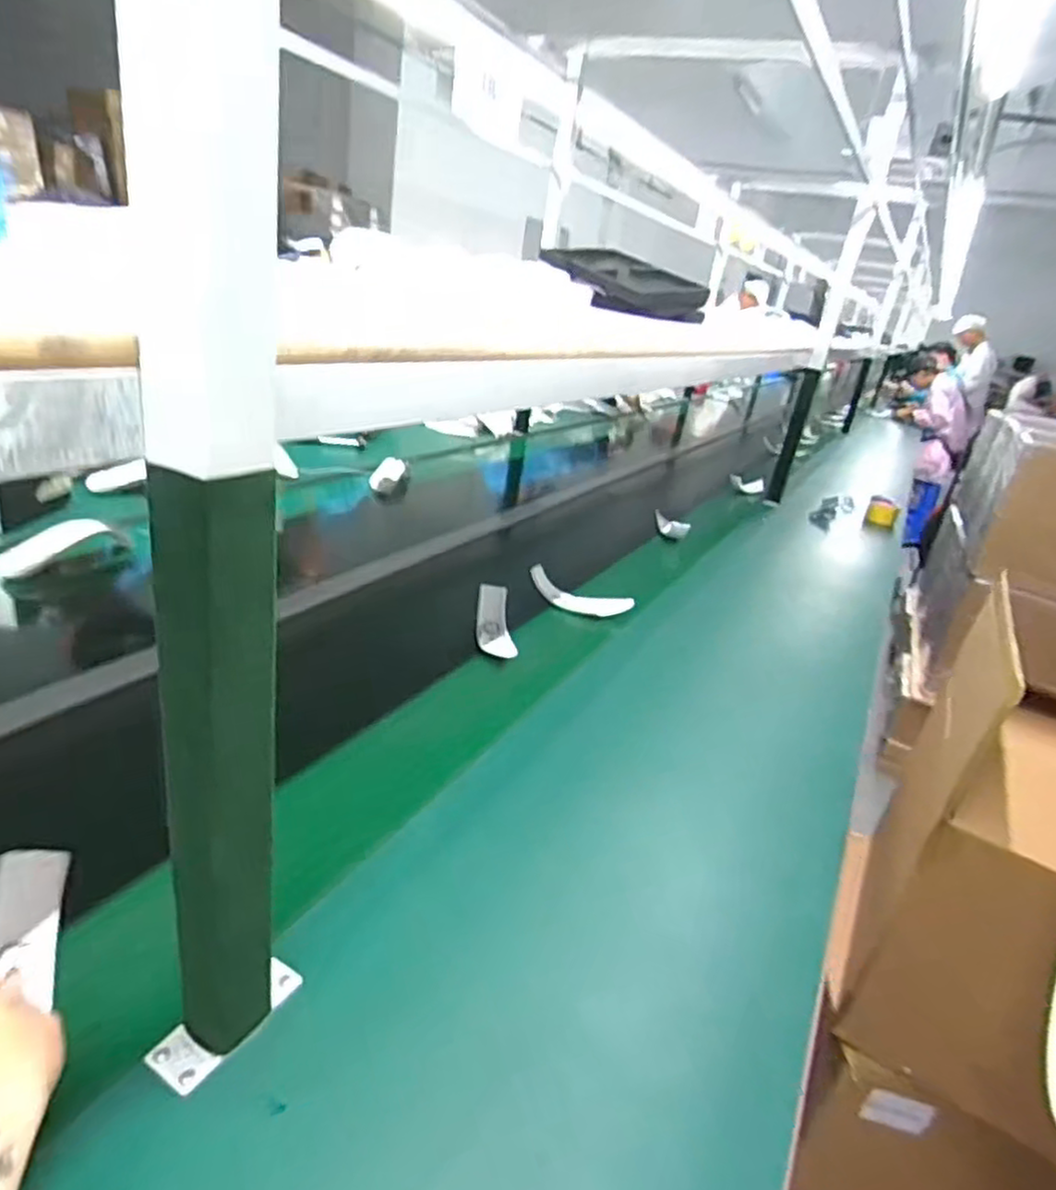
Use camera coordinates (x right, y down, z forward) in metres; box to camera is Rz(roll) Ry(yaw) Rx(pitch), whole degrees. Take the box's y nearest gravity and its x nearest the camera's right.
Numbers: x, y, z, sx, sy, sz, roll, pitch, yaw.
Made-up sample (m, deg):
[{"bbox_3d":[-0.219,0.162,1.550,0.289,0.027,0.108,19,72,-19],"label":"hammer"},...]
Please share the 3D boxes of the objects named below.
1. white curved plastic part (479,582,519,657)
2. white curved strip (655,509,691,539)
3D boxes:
[{"bbox_3d":[-0.049,0.044,1.095,0.048,0.049,0.188,6,25,-10],"label":"white curved plastic part"},{"bbox_3d":[0.338,-0.177,1.728,0.039,0.038,0.160,1,24,-14],"label":"white curved strip"}]

